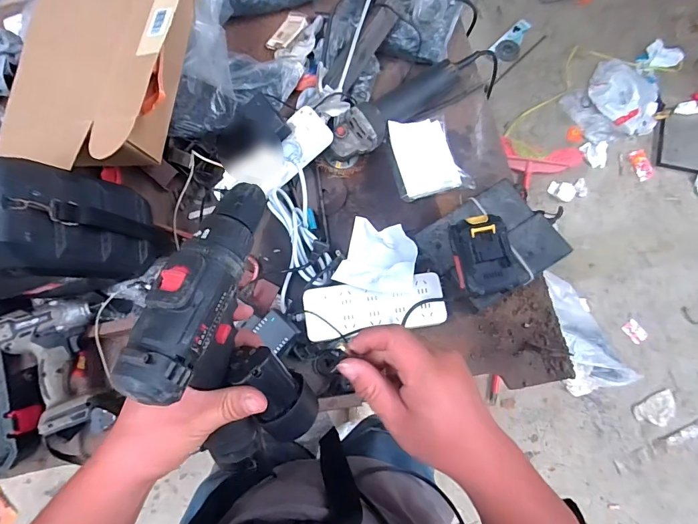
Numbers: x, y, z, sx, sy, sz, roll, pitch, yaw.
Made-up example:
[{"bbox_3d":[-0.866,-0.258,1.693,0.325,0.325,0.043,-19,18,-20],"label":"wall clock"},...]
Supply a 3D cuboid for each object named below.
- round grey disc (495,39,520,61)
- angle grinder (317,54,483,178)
[{"bbox_3d":[0.601,-0.797,1.472,0.077,0.026,0.078,-1,78,5],"label":"round grey disc"},{"bbox_3d":[0.085,-0.281,0.696,0.335,0.081,0.084,-42,78,-5],"label":"angle grinder"}]

